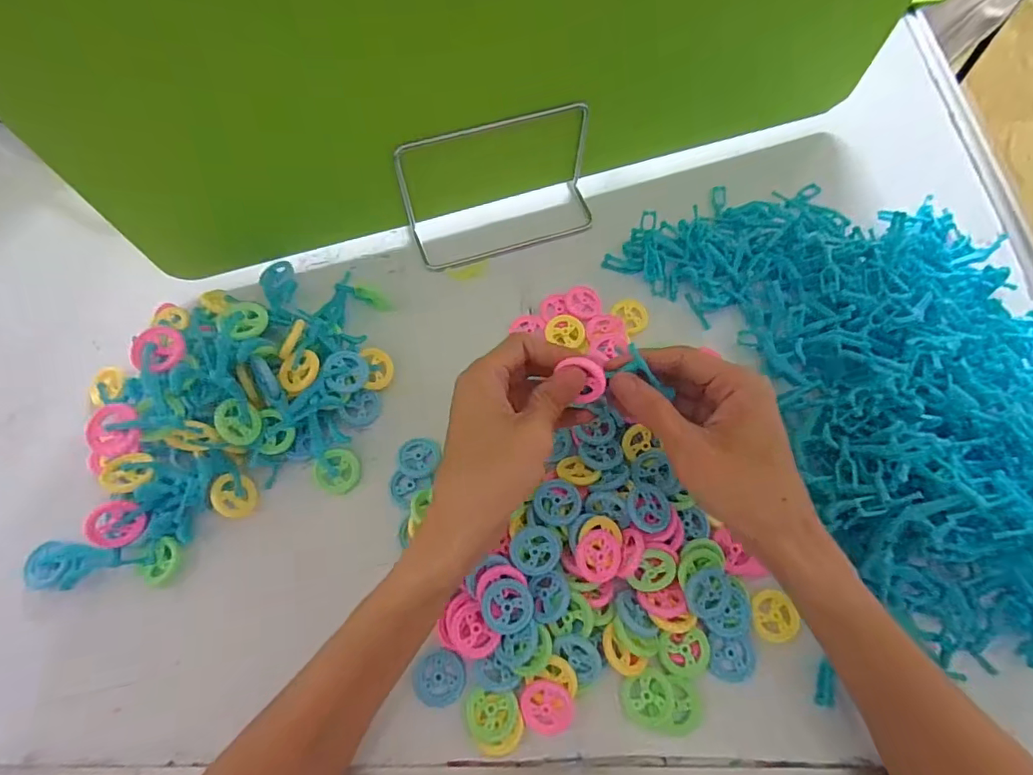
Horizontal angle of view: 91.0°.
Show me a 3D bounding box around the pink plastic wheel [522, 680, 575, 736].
[{"bbox_3d":[0.018,0.182,0.287,0.028,0.008,0.027,-1,66,2],"label":"pink plastic wheel"}]

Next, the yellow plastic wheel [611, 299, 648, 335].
[{"bbox_3d":[0.091,-0.058,0.400,0.024,0.007,0.029,-35,69,-12],"label":"yellow plastic wheel"}]

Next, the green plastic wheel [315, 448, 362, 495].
[{"bbox_3d":[-0.119,0.057,0.342,0.029,0.008,0.029,47,68,-9],"label":"green plastic wheel"}]

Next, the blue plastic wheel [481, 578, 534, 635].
[{"bbox_3d":[-0.005,0.128,0.297,0.029,0.008,0.029,-1,66,2],"label":"blue plastic wheel"}]

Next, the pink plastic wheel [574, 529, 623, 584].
[{"bbox_3d":[0.049,0.100,0.302,0.028,0.004,0.029,7,64,-15],"label":"pink plastic wheel"}]

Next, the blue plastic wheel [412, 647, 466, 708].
[{"bbox_3d":[-0.045,0.172,0.302,0.030,0.005,0.030,-1,66,2],"label":"blue plastic wheel"}]

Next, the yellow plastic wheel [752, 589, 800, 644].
[{"bbox_3d":[0.157,0.139,0.308,0.026,0.007,0.029,-4,66,0],"label":"yellow plastic wheel"}]

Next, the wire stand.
[{"bbox_3d":[-0.011,-0.152,0.399,0.151,0.084,0.052,-18,67,-6],"label":"wire stand"}]

